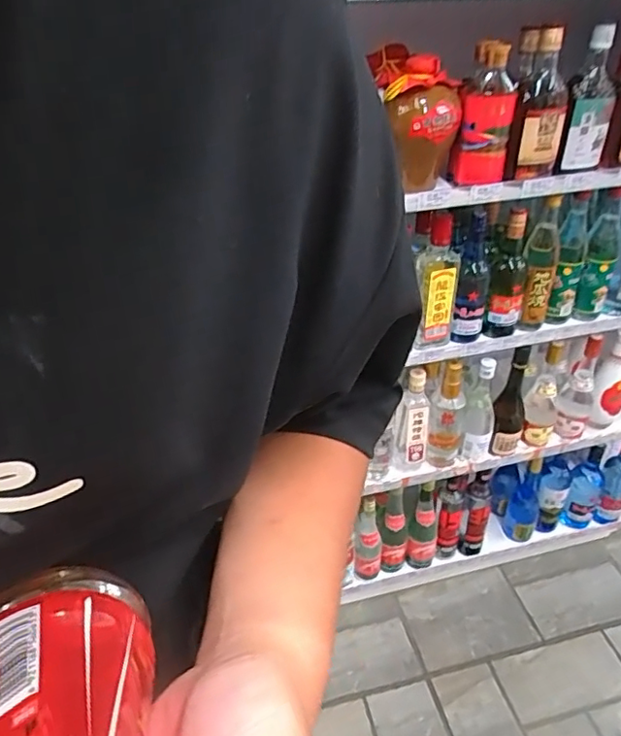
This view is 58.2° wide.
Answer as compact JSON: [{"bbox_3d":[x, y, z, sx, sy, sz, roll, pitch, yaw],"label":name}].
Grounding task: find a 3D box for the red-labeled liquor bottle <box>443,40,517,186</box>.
[{"bbox_3d":[0.262,-0.377,0.835,0.079,0.184,0.075,13,39,18],"label":"red-labeled liquor bottle"}]

